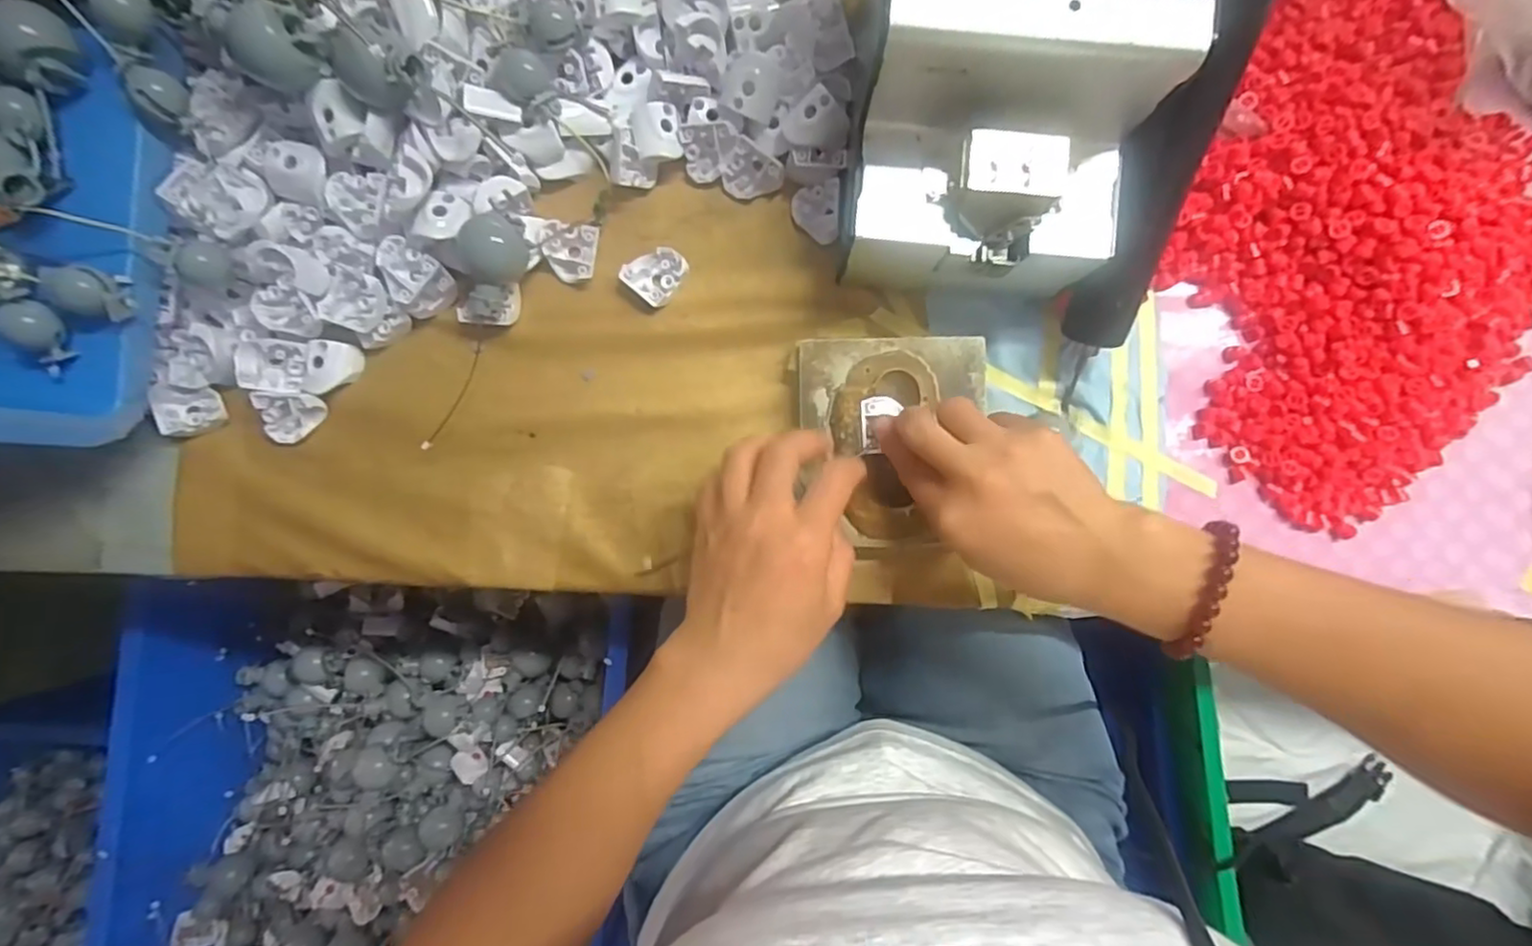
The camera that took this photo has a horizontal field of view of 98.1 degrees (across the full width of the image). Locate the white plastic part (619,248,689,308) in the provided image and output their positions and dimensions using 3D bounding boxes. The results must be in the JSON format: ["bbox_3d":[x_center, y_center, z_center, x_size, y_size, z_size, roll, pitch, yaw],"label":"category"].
[{"bbox_3d":[-0.063,-0.115,0.381,0.029,0.007,0.031,40,90,1],"label":"white plastic part"}]

